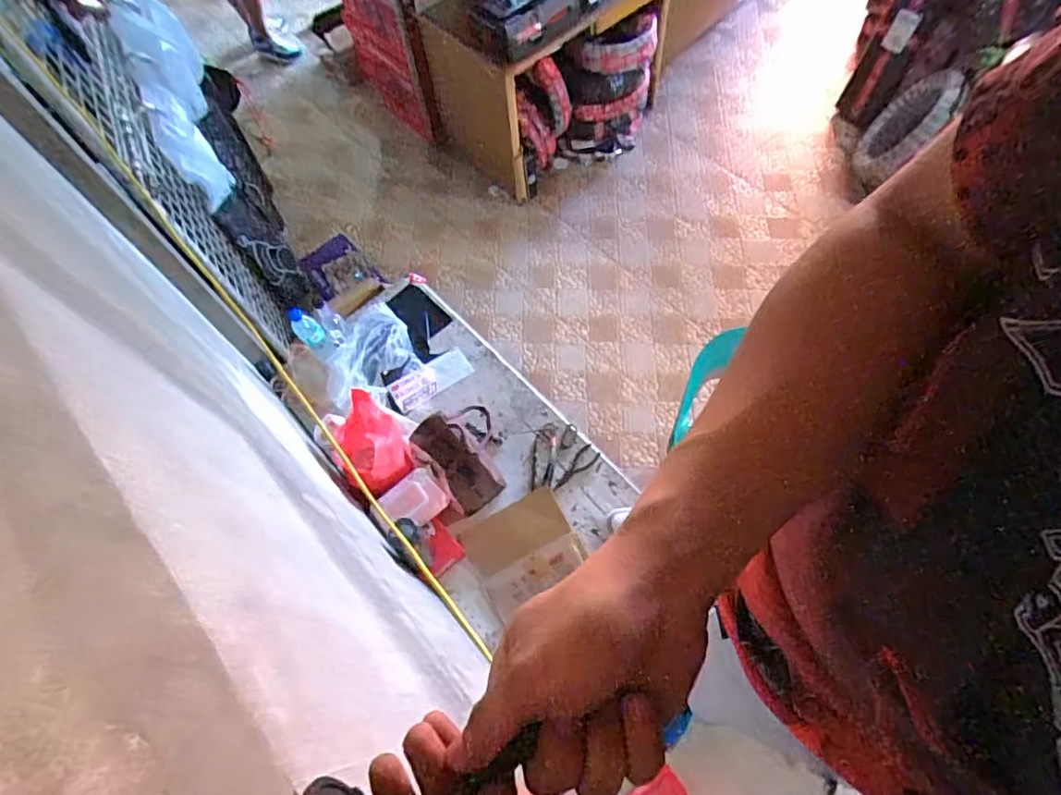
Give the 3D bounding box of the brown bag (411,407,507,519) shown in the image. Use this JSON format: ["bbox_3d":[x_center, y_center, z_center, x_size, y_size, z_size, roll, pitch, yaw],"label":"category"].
[{"bbox_3d":[-0.142,0.128,1.326,0.180,0.151,0.213,-37,67,-13],"label":"brown bag"}]

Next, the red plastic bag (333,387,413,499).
[{"bbox_3d":[-0.344,0.090,1.228,0.141,0.078,0.204,-33,67,-12],"label":"red plastic bag"}]

